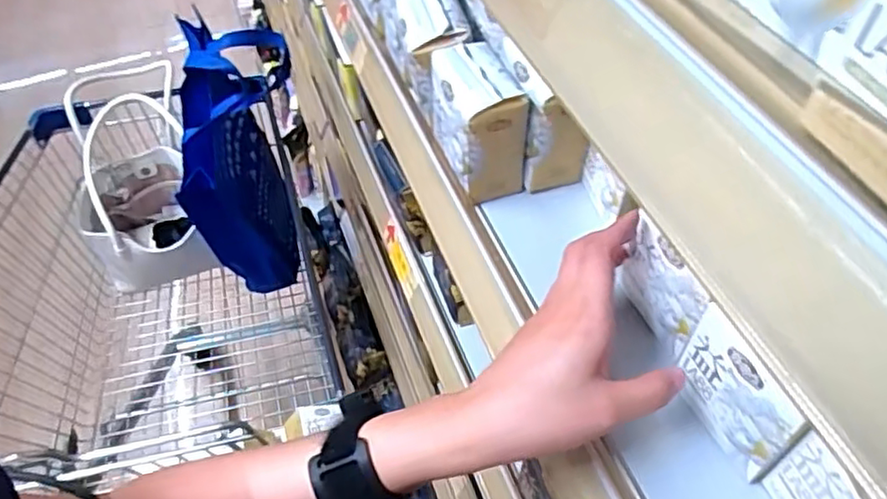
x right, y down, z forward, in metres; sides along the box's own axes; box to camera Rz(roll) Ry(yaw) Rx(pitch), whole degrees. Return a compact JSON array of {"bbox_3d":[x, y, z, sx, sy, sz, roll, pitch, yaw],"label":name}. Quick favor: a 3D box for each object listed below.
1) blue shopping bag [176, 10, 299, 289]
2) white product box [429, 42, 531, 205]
[{"bbox_3d":[-0.325,-0.111,1.062,0.121,0.465,0.276,2,49,4],"label":"blue shopping bag"},{"bbox_3d":[0.024,-0.095,0.478,0.051,0.081,0.083,-19,51,-13],"label":"white product box"}]

